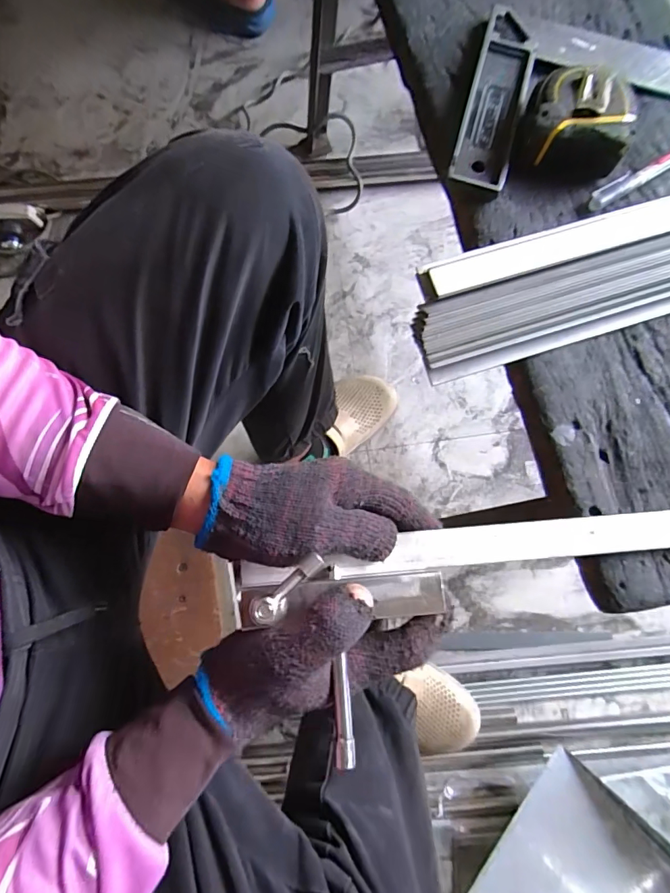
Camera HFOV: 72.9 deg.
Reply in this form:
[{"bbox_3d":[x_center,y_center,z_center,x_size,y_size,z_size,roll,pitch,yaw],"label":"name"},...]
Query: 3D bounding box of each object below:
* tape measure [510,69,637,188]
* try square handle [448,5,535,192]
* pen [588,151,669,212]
[{"bbox_3d":[0.191,-0.256,0.362,0.081,0.037,0.077,17,79,4],"label":"tape measure"},{"bbox_3d":[0.135,-0.292,0.381,0.045,0.012,0.167,15,79,4],"label":"try square handle"},{"bbox_3d":[0.265,-0.232,0.376,0.128,0.012,0.015,-31,80,-5],"label":"pen"}]

